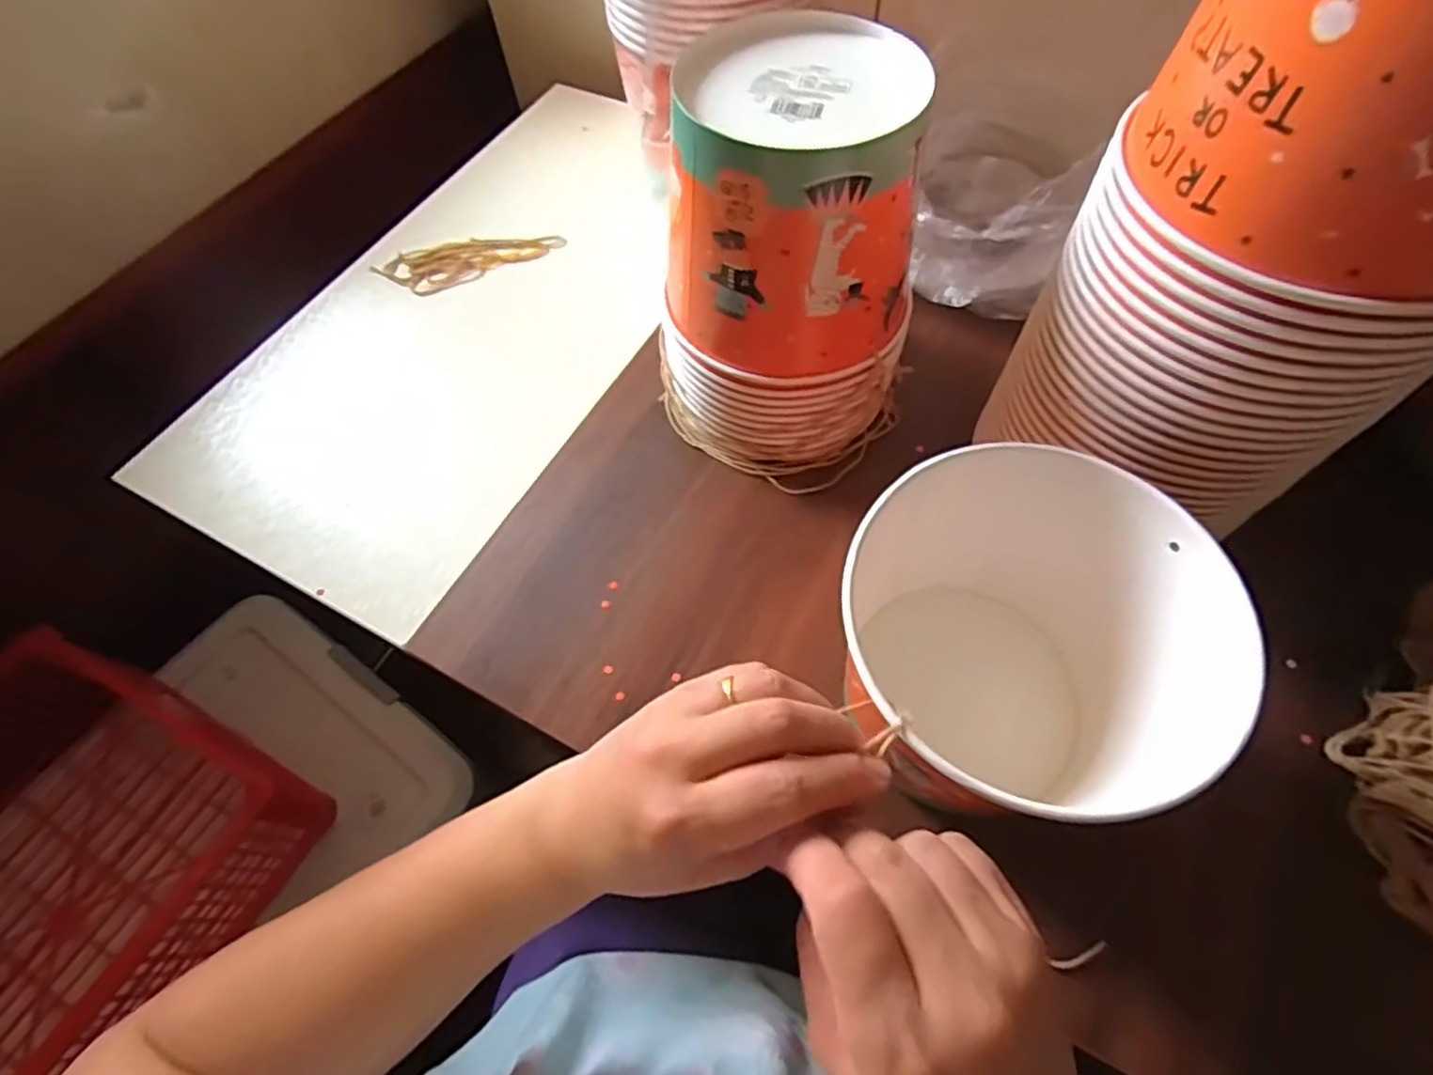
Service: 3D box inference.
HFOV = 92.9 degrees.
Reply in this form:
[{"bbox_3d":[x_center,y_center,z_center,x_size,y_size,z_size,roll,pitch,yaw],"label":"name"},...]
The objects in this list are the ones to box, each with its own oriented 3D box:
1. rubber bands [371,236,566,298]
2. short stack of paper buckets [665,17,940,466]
[{"bbox_3d":[-0.222,-0.254,0.616,0.162,0.012,0.058,-19,65,-6],"label":"rubber bands"},{"bbox_3d":[0.045,-0.170,0.430,0.156,0.208,0.155,12,63,9],"label":"short stack of paper buckets"}]

